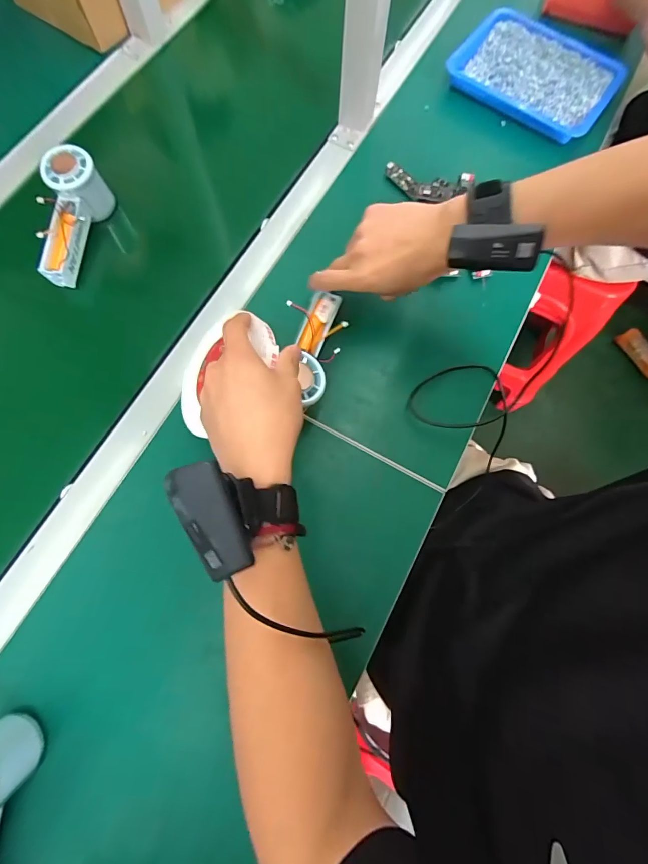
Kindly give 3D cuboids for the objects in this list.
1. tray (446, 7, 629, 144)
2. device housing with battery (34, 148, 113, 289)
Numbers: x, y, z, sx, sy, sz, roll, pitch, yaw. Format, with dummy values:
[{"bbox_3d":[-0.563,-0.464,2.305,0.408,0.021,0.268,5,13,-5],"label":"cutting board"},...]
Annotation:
[{"bbox_3d":[0.306,-0.520,0.544,0.220,0.032,0.182,34,76,8],"label":"tray"},{"bbox_3d":[-0.302,-0.250,0.436,0.065,0.066,0.147,11,74,2],"label":"device housing with battery"}]

